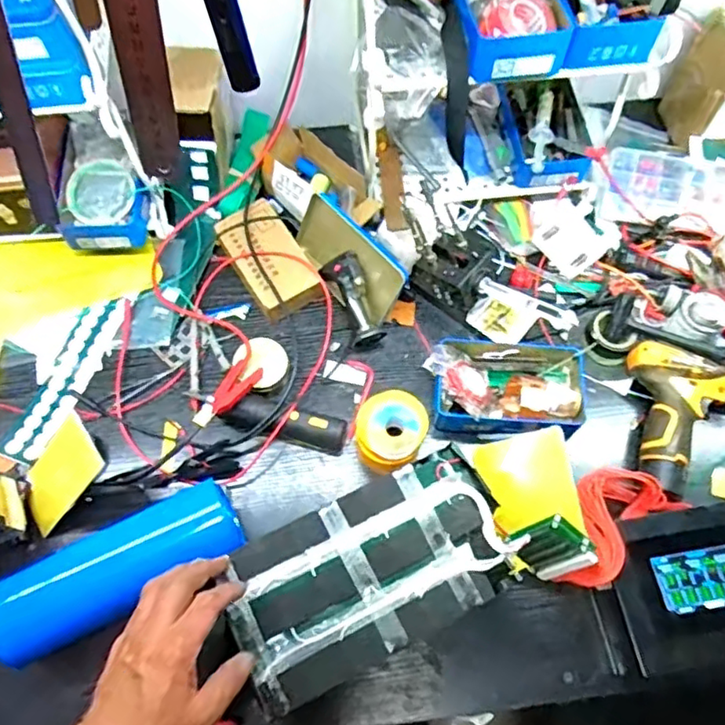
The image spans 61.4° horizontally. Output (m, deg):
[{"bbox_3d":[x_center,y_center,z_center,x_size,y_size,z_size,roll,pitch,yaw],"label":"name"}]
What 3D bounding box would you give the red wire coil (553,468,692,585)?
[{"bbox_3d":[0.253,0.164,0.634,0.088,0.056,0.169,43,44,17],"label":"red wire coil"}]

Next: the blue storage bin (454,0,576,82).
[{"bbox_3d":[0.159,-0.345,0.641,0.114,0.046,0.084,-8,66,-4],"label":"blue storage bin"}]

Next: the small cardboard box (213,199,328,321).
[{"bbox_3d":[-0.121,-0.133,0.794,0.090,0.040,0.154,-31,69,-14],"label":"small cardboard box"}]

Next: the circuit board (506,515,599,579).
[{"bbox_3d":[0.176,0.174,0.573,0.054,0.070,0.013,45,44,-2],"label":"circuit board"}]

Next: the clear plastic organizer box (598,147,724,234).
[{"bbox_3d":[0.421,-0.236,0.845,0.172,0.024,0.100,12,88,6],"label":"clear plastic organizer box"}]

